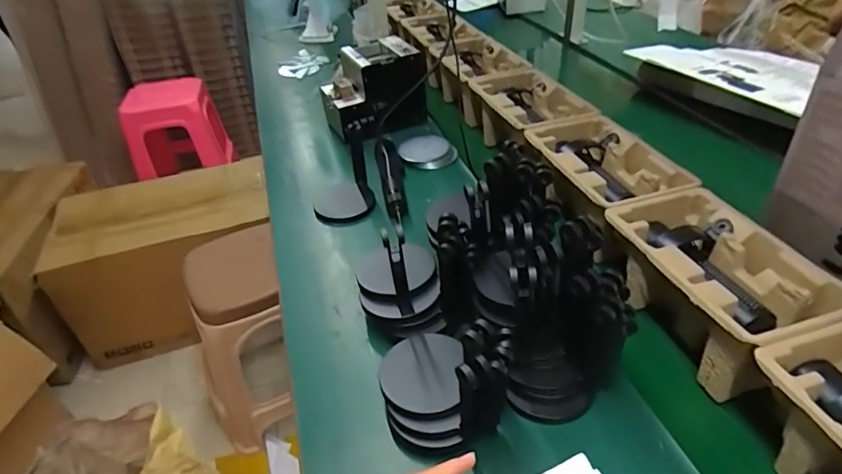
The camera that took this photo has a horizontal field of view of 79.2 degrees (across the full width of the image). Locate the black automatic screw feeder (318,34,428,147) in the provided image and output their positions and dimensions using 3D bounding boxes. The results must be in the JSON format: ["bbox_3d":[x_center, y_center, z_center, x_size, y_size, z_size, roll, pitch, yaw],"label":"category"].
[{"bbox_3d":[-0.098,-0.296,1.036,0.196,0.150,0.143,-16,38,-14],"label":"black automatic screw feeder"}]

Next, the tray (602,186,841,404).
[{"bbox_3d":[0.327,0.051,0.586,0.153,0.097,0.274,-16,38,-14],"label":"tray"}]

